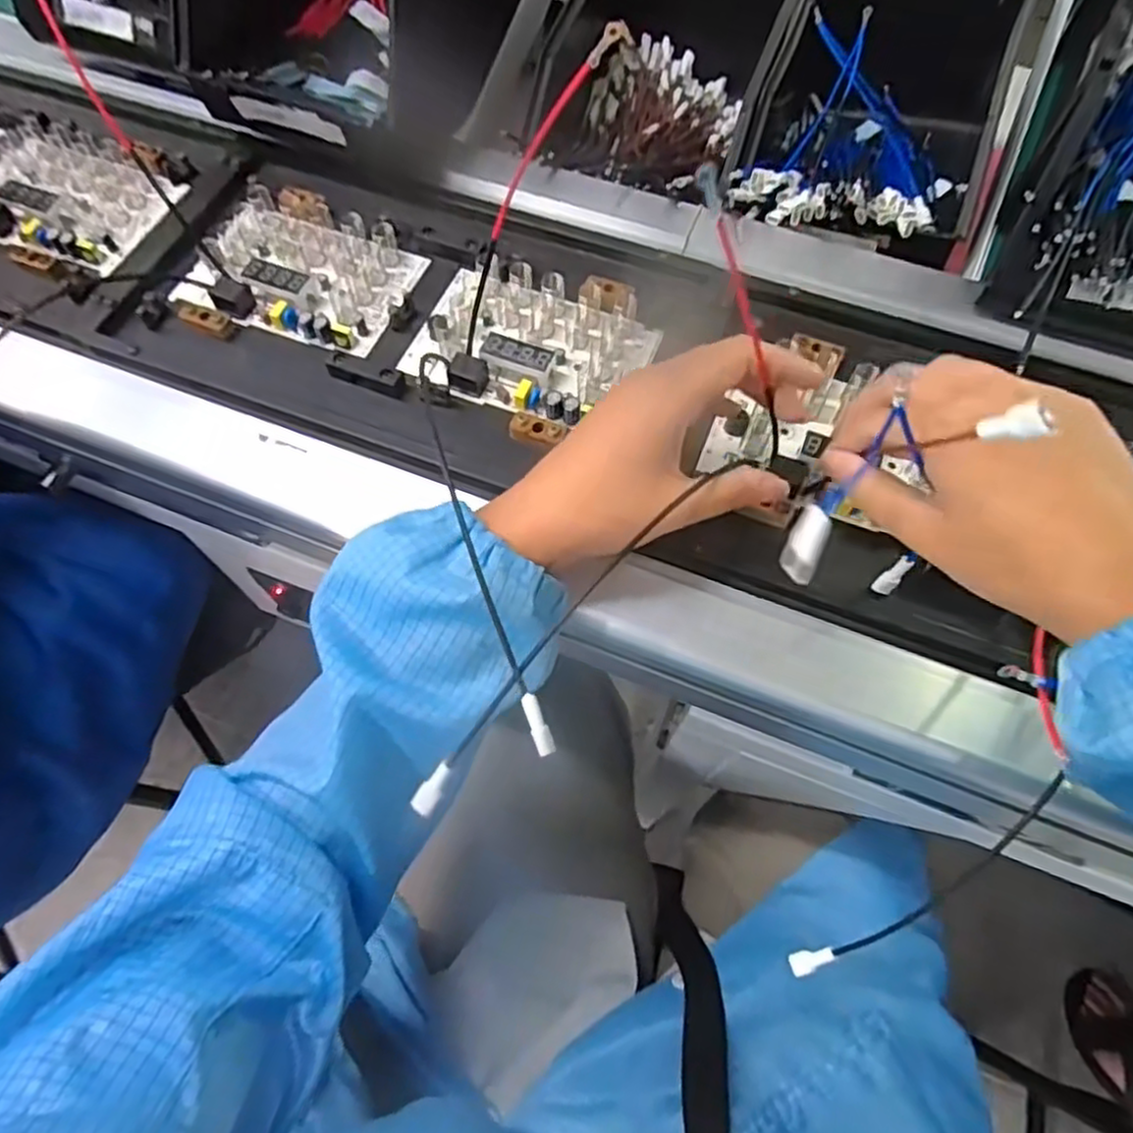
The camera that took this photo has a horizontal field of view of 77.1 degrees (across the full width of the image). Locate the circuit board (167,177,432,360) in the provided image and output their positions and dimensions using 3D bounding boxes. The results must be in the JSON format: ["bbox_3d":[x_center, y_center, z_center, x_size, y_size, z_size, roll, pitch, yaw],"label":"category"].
[{"bbox_3d":[-0.164,-0.183,0.436,0.130,0.017,0.089,19,69,7],"label":"circuit board"}]

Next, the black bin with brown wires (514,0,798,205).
[{"bbox_3d":[0.071,-0.351,0.537,0.147,0.106,0.241,20,69,8],"label":"black bin with brown wires"}]

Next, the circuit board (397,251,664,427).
[{"bbox_3d":[-0.022,-0.130,0.412,0.130,0.019,0.091,19,69,7],"label":"circuit board"}]

